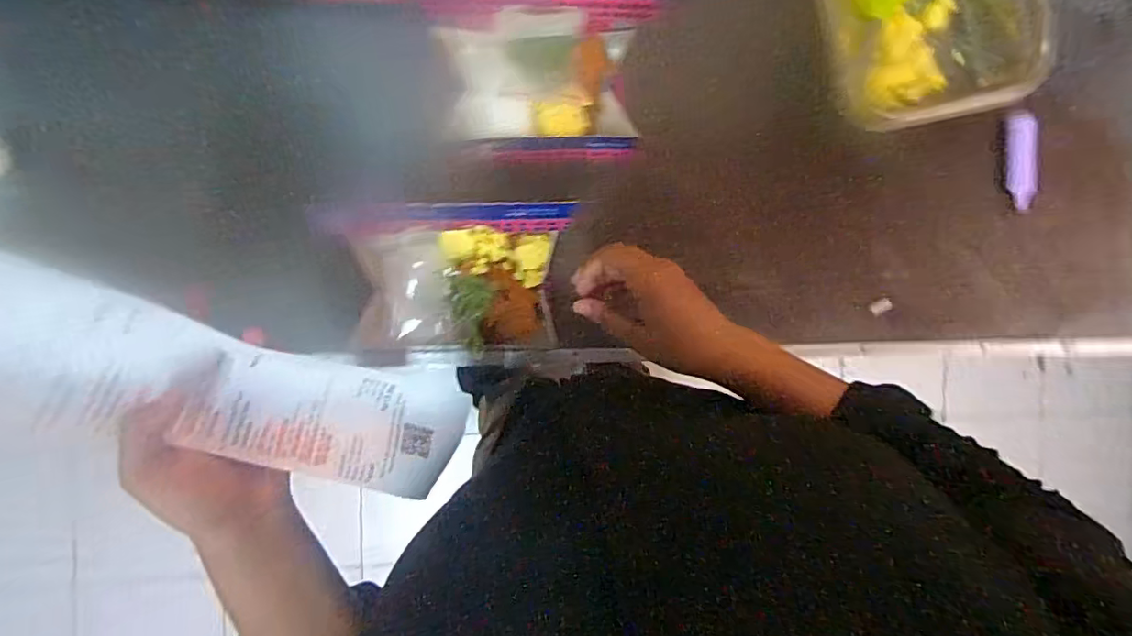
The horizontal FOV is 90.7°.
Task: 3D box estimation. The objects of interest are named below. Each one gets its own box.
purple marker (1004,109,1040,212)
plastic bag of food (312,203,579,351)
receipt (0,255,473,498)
[{"bbox_3d":[0.472,-0.163,0.577,0.024,0.022,0.099,-7,93,-8],"label":"purple marker"},{"bbox_3d":[-0.096,-0.037,0.480,0.199,0.033,0.125,-2,92,-8],"label":"plastic bag of food"},{"bbox_3d":[-0.186,0.042,0.311,0.282,0.043,0.066,23,89,-34],"label":"receipt"}]

